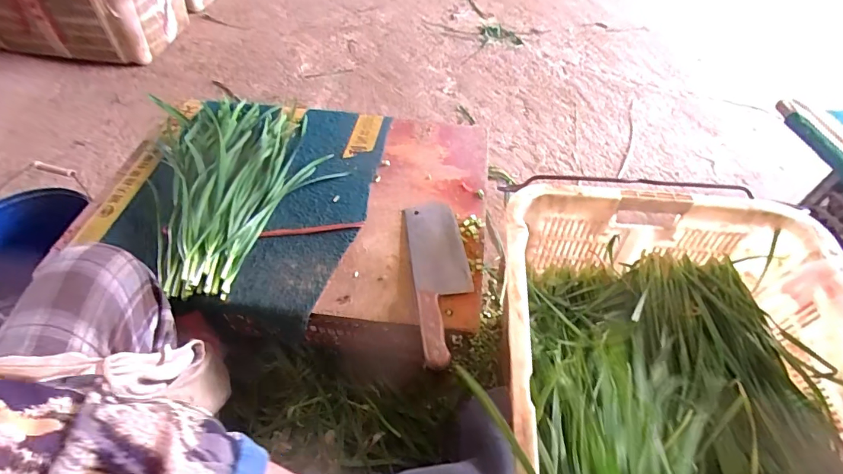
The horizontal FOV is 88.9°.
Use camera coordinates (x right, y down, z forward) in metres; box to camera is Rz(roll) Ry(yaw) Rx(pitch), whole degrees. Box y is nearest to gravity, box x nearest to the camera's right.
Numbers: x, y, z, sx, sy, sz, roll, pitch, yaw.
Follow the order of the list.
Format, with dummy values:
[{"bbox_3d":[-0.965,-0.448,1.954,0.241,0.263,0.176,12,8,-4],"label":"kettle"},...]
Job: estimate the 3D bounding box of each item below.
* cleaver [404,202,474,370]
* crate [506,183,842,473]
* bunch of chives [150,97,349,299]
[{"bbox_3d":[0.029,0.048,0.653,0.086,0.030,0.295,-5,49,-5],"label":"cleaver"},{"bbox_3d":[0.353,0.236,0.548,0.489,0.164,0.686,5,49,4],"label":"crate"},{"bbox_3d":[-0.322,-0.131,0.769,0.285,0.046,0.466,-17,51,-14],"label":"bunch of chives"}]

